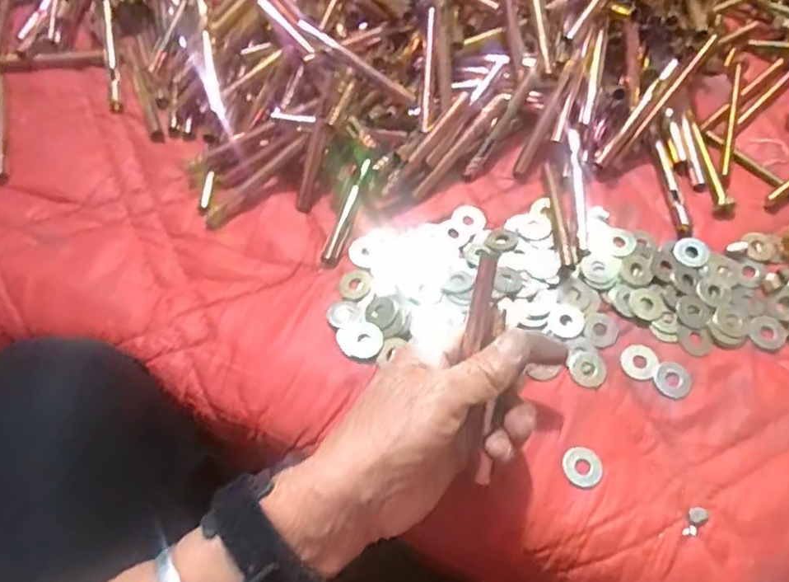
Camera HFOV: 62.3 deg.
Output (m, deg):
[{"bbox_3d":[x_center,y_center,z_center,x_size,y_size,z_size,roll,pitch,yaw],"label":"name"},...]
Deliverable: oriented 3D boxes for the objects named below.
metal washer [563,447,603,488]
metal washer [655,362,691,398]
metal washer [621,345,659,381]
[{"bbox_3d":[0.104,0.097,0.362,0.022,0.004,0.022,1,65,-3],"label":"metal washer"},{"bbox_3d":[0.164,0.052,0.383,0.022,0.004,0.020,0,64,0],"label":"metal washer"},{"bbox_3d":[0.147,0.042,0.389,0.021,0.004,0.022,0,64,0],"label":"metal washer"}]

